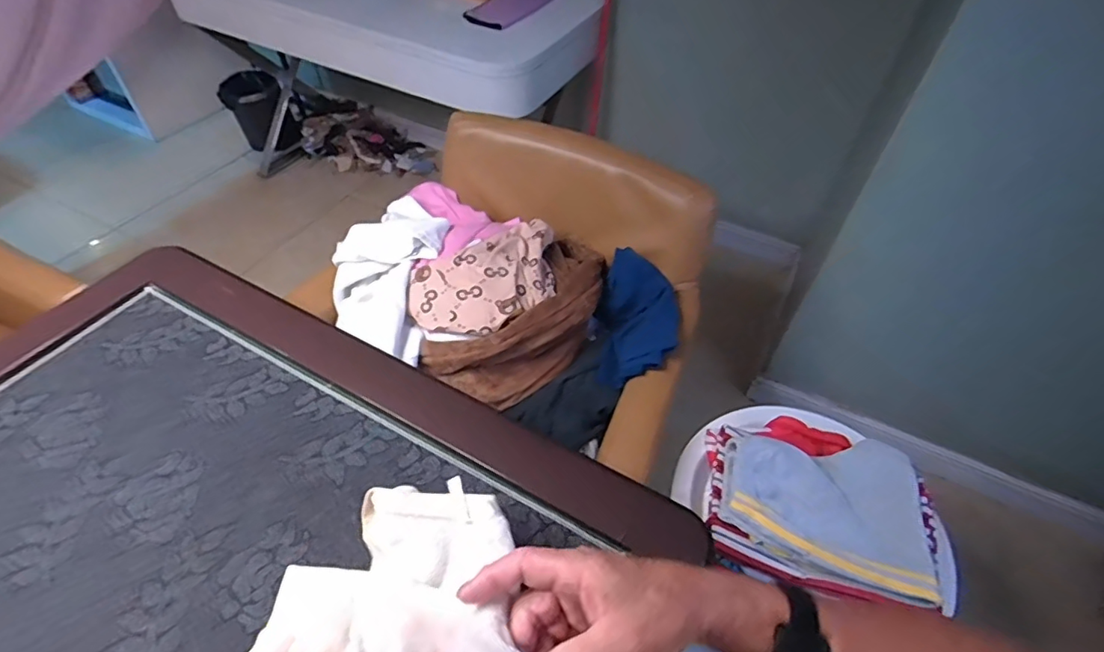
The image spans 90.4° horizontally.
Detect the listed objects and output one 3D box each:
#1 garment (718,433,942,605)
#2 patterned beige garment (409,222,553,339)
[{"bbox_3d":[0.372,0.226,0.743,0.272,0.063,0.216,14,49,8],"label":"garment"},{"bbox_3d":[-0.100,-0.087,0.960,0.301,0.059,0.171,-30,57,-26],"label":"patterned beige garment"}]

